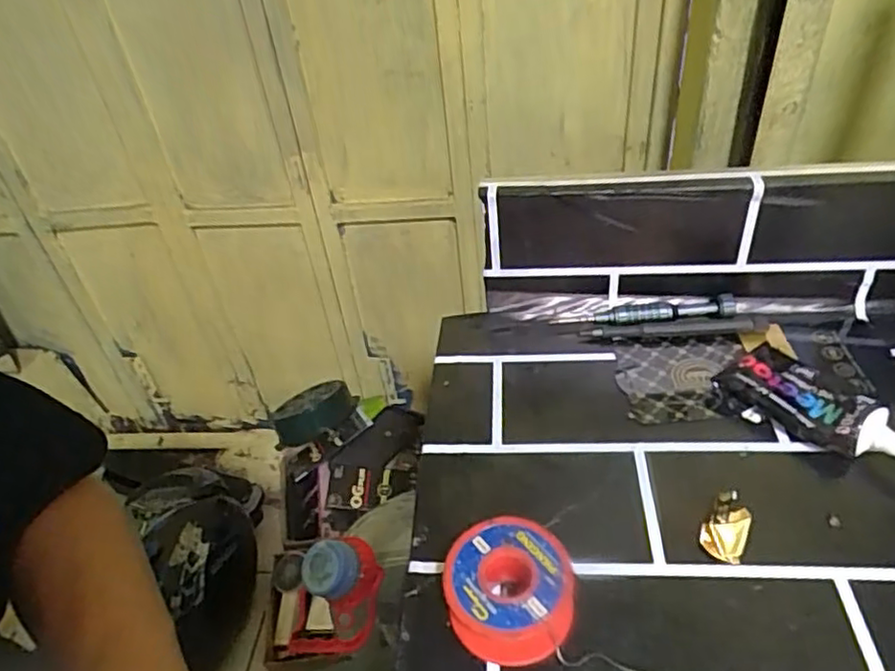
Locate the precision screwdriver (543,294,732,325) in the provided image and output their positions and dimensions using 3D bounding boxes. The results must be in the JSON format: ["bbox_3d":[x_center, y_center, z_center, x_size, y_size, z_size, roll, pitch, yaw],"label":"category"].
[{"bbox_3d":[0.124,-0.014,0.413,0.111,0.013,0.012,-5,41,4],"label":"precision screwdriver"}]

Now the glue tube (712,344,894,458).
[{"bbox_3d":[0.197,0.036,0.344,0.043,0.026,0.099,-36,48,-29],"label":"glue tube"}]

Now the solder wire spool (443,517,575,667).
[{"bbox_3d":[0.026,0.110,0.283,0.053,0.028,0.051,-5,41,4],"label":"solder wire spool"}]

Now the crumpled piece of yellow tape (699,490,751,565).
[{"bbox_3d":[0.131,0.089,0.306,0.019,0.010,0.032,18,47,27],"label":"crumpled piece of yellow tape"}]

